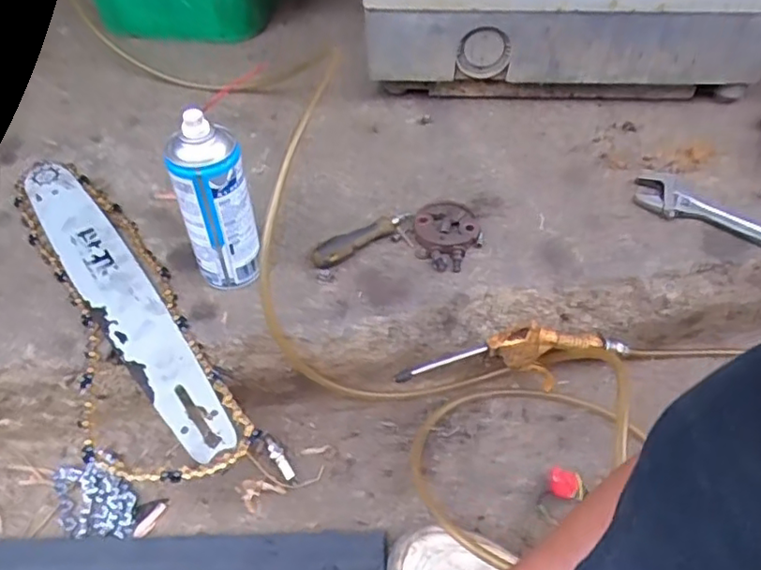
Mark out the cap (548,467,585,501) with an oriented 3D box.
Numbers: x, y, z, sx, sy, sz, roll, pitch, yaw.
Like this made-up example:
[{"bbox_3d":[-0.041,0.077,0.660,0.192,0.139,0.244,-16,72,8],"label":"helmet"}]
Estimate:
[{"bbox_3d":[0.189,0.204,0.618,0.031,0.025,0.026,15,49,15],"label":"cap"}]

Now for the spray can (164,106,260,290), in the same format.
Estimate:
[{"bbox_3d":[-0.157,-0.069,0.584,0.066,0.189,0.053,-14,49,-12],"label":"spray can"}]

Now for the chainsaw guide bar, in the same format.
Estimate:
[{"bbox_3d":[-0.277,-0.001,0.634,0.065,0.007,0.466,-31,55,-23],"label":"chainsaw guide bar"}]

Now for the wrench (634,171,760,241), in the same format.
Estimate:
[{"bbox_3d":[0.406,-0.063,0.684,0.251,0.019,0.066,33,56,28],"label":"wrench"}]

